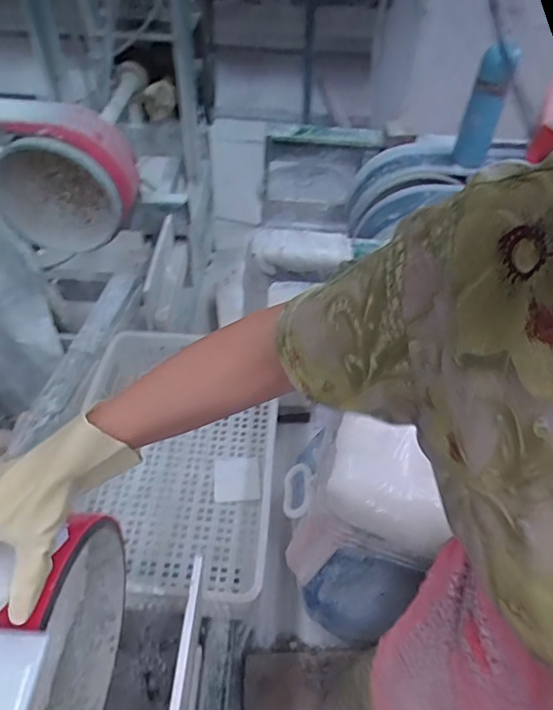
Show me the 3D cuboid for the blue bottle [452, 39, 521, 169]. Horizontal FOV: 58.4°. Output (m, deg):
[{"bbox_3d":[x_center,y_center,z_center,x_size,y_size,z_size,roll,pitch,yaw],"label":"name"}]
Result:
[{"bbox_3d":[0.405,-0.481,0.957,0.061,0.214,0.066,23,52,16],"label":"blue bottle"}]

